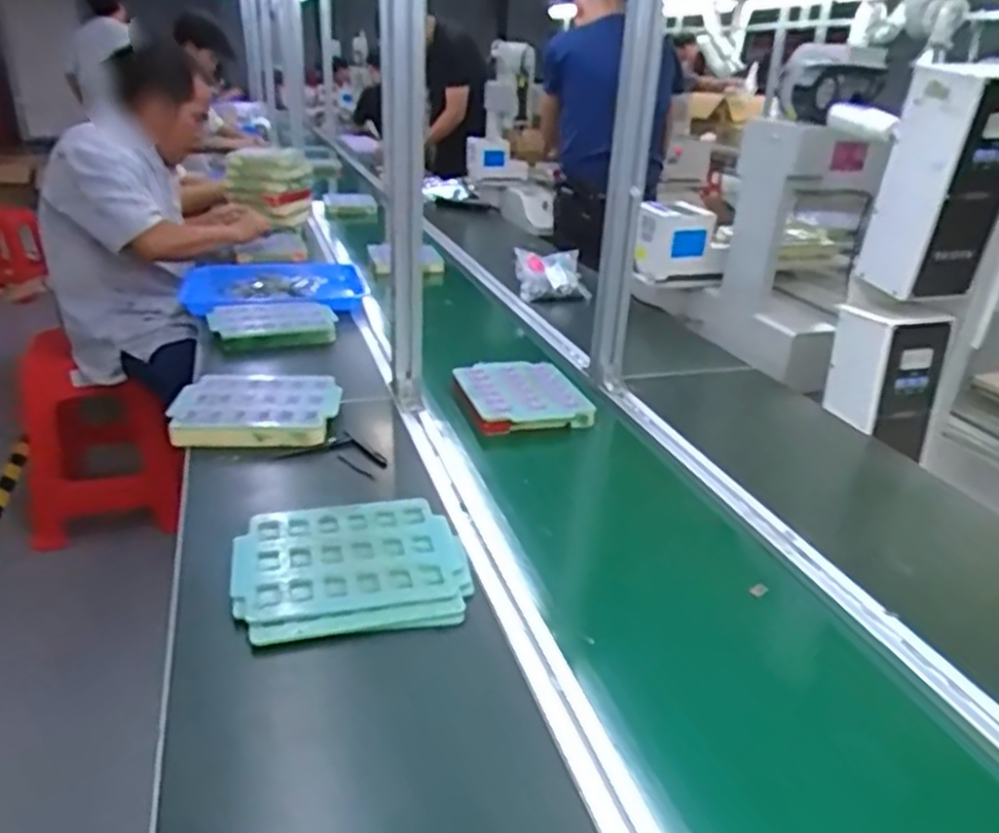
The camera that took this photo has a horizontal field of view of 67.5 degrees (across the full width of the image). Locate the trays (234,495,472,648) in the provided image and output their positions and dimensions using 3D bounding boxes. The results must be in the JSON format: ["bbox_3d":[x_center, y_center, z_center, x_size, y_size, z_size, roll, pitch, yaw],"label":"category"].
[{"bbox_3d":[-0.155,0.159,0.783,0.228,0.029,0.203,-4,26,-14],"label":"trays"}]

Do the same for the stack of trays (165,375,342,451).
[{"bbox_3d":[-0.349,-0.007,1.082,0.225,0.043,0.200,-2,25,-9],"label":"stack of trays"}]

